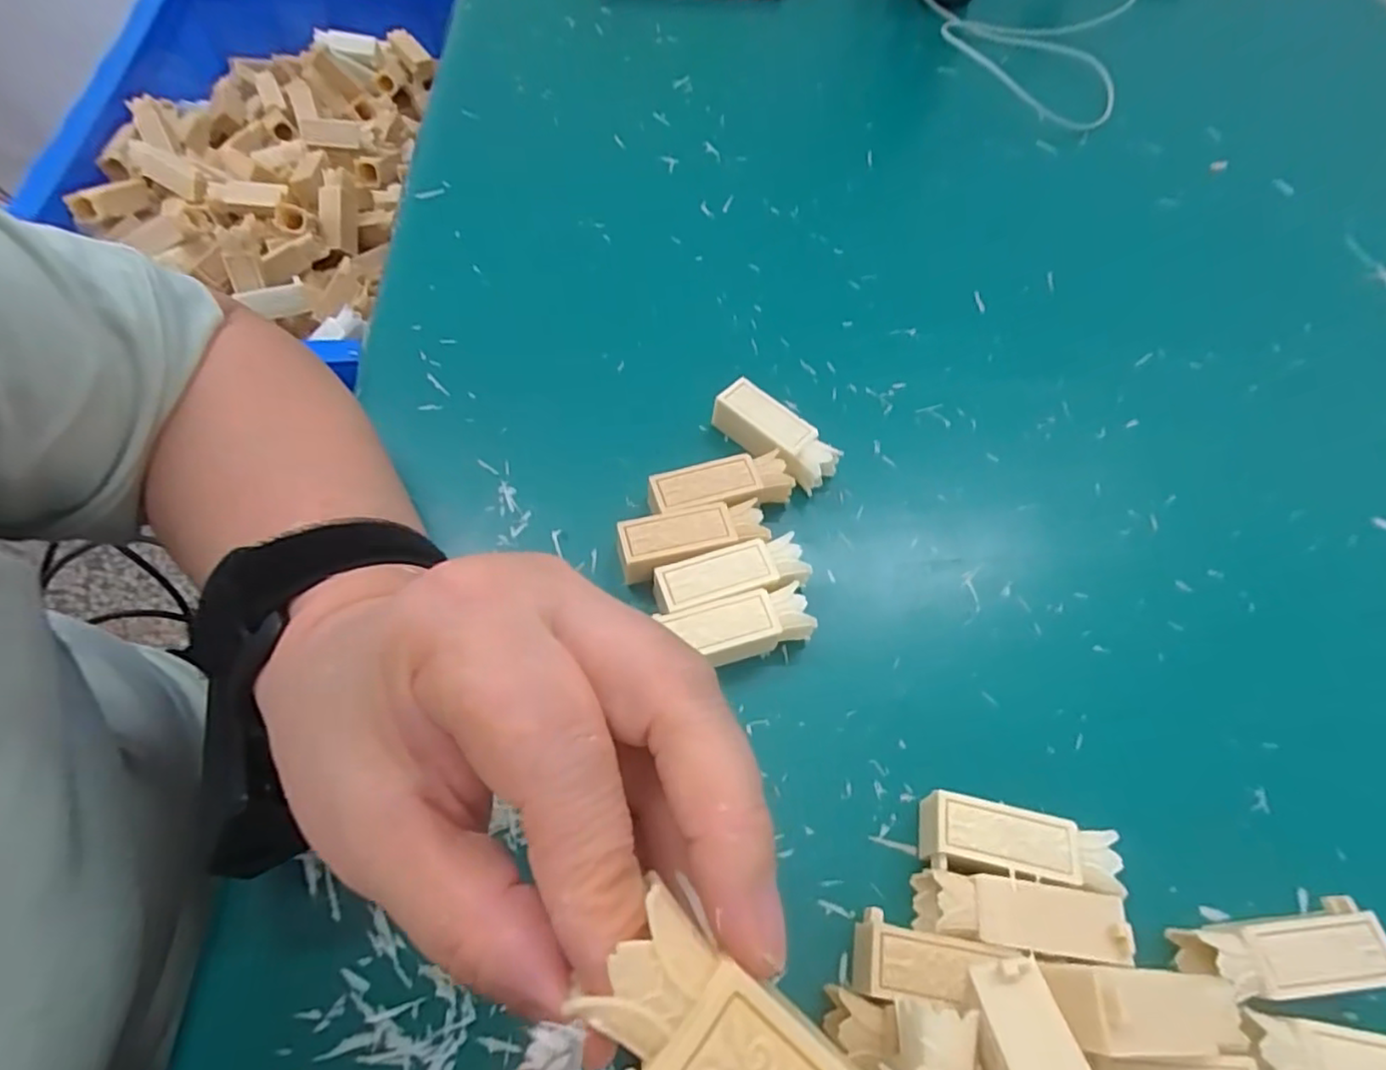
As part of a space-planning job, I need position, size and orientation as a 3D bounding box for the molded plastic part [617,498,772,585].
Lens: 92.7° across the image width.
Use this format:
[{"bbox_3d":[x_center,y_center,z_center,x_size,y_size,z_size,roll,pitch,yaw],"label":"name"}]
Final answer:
[{"bbox_3d":[-0.001,0.003,0.277,0.060,0.017,0.023,-14,60,-12],"label":"molded plastic part"}]

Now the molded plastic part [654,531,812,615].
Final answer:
[{"bbox_3d":[0.015,0.019,0.268,0.061,0.021,0.022,-13,60,-12],"label":"molded plastic part"}]

